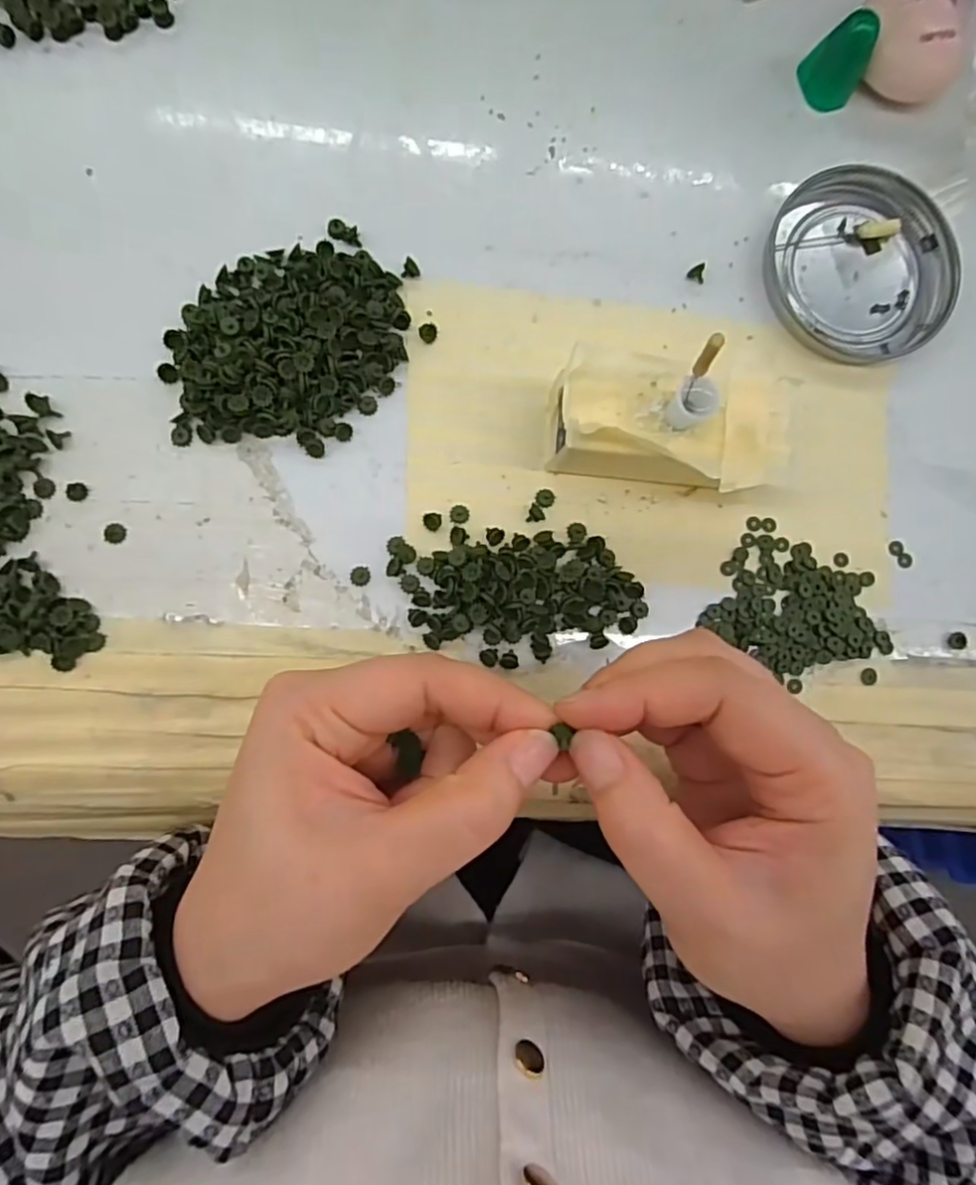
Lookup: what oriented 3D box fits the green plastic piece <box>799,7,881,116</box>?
[{"bbox_3d":[0.143,-0.216,0.265,0.016,0.029,0.021,-29,89,-7],"label":"green plastic piece"}]

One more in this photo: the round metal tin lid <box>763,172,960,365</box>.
[{"bbox_3d":[0.153,-0.134,0.267,0.076,0.009,0.076,0,85,-6],"label":"round metal tin lid"}]

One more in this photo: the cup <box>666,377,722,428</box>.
[{"bbox_3d":[0.067,-0.062,0.215,0.013,0.017,0.011,23,84,-3],"label":"cup"}]

